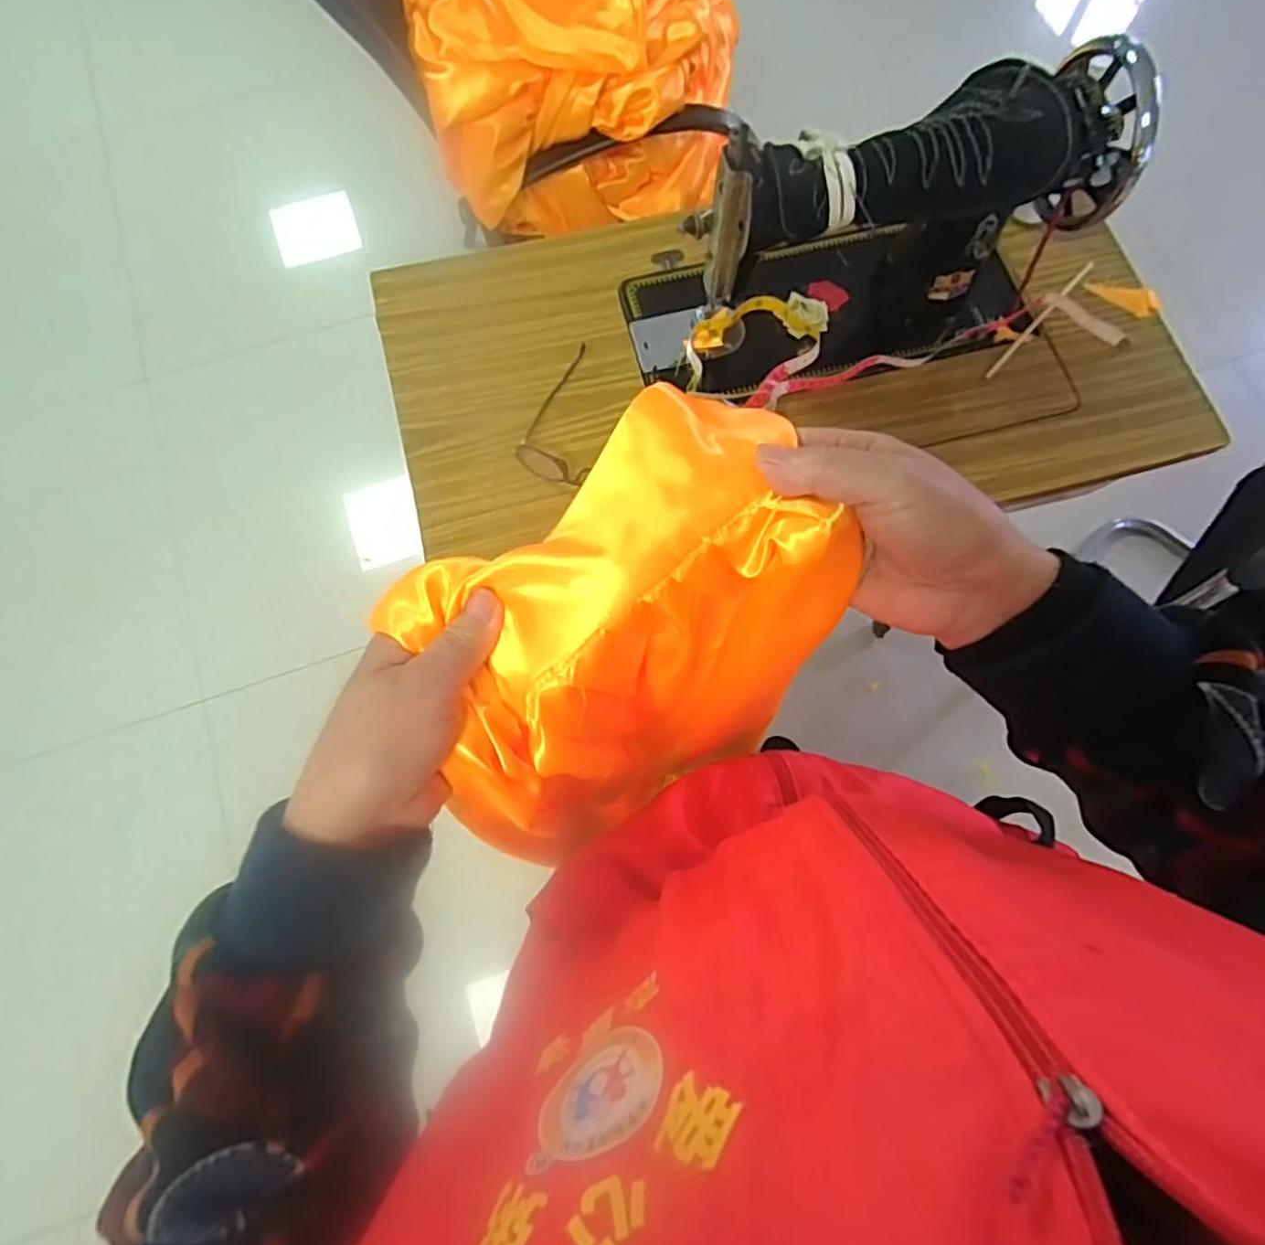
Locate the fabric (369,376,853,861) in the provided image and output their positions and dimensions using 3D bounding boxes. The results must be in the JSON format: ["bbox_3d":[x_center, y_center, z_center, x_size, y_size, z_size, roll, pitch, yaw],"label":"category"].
[{"bbox_3d":[-0.005,0.004,0.314,0.192,0.108,0.147,-27,77,-8],"label":"fabric"}]

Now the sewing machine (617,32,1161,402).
[{"bbox_3d":[0.217,-0.349,0.645,0.419,0.259,0.167,-16,75,-5],"label":"sewing machine"}]

